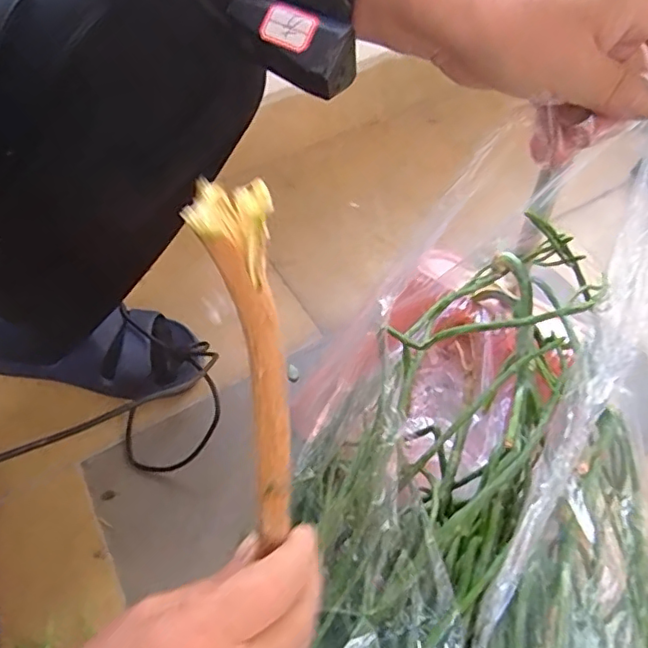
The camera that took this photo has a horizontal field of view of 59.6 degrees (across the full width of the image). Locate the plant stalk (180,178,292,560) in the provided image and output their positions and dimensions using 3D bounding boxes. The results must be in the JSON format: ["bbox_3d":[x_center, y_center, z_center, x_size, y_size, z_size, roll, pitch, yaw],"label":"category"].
[{"bbox_3d":[-0.026,0.023,0.224,0.026,0.158,0.013,-5,26,-1],"label":"plant stalk"}]

